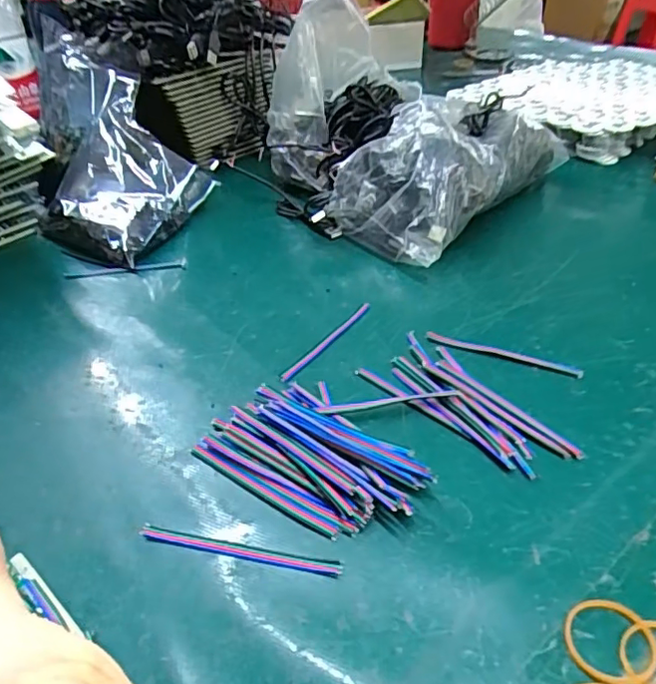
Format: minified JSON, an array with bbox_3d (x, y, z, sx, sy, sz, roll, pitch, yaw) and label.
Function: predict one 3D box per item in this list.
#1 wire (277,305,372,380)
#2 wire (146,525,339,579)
[{"bbox_3d":[0.000,-0.001,0.381,0.008,0.004,0.095,23,46,31],"label":"wire"},{"bbox_3d":[-0.042,0.098,0.262,0.098,0.004,0.009,5,39,12],"label":"wire"}]

